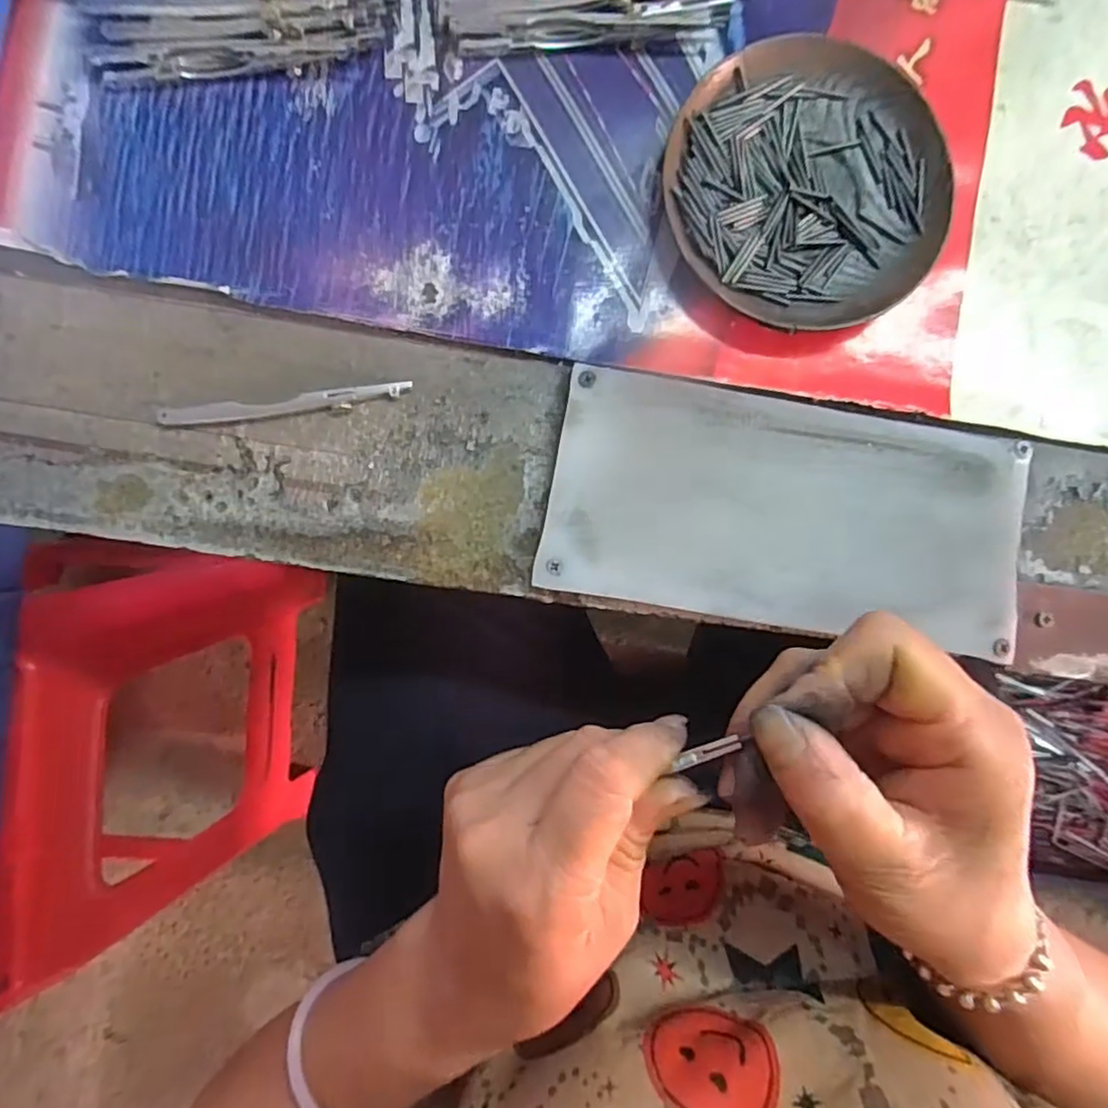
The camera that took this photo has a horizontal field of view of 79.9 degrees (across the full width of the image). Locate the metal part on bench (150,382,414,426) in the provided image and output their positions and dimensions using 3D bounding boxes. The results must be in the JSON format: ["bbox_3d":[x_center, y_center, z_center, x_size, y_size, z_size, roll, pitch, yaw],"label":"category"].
[{"bbox_3d":[-0.111,-0.062,0.275,0.102,0.004,0.008,-7,90,-3],"label":"metal part on bench"}]

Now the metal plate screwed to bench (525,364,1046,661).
[{"bbox_3d":[0.099,-0.018,0.274,0.196,0.006,0.094,9,87,-1],"label":"metal plate screwed to bench"}]

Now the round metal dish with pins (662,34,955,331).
[{"bbox_3d":[0.104,-0.151,0.275,0.113,0.014,0.114,0,90,-3],"label":"round metal dish with pins"}]

